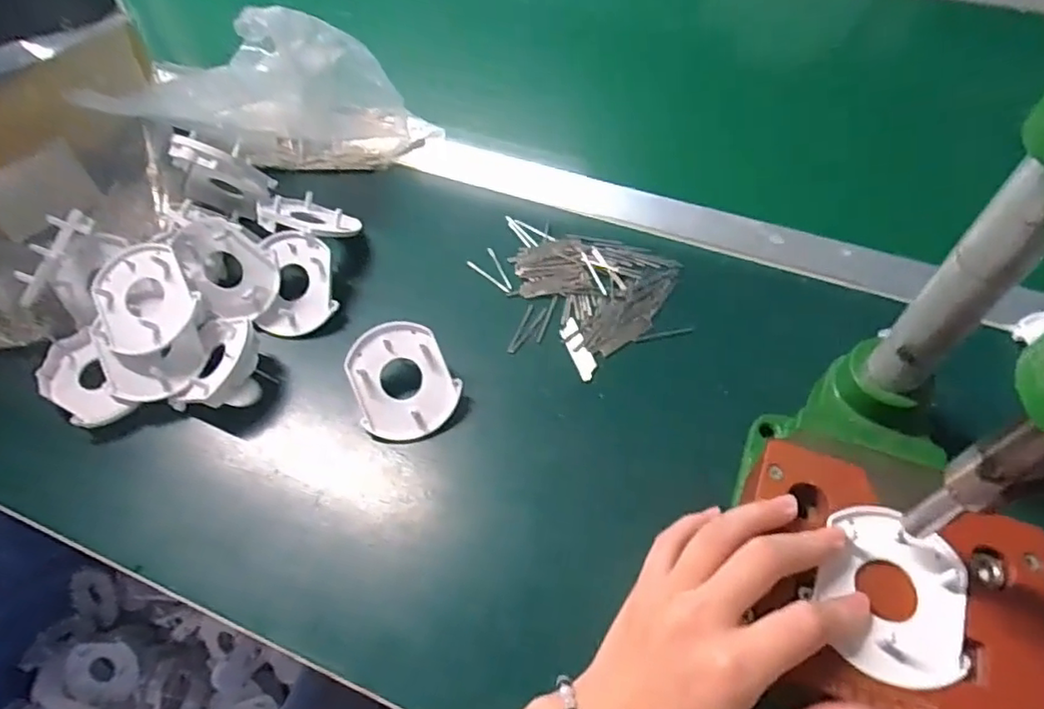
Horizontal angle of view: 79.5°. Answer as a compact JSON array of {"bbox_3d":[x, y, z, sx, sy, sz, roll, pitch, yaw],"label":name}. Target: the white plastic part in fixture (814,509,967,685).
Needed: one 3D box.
[{"bbox_3d":[0.153,0.099,0.257,0.056,0.011,0.066,15,58,12],"label":"white plastic part in fixture"}]

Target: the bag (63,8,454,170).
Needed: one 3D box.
[{"bbox_3d":[-0.177,-0.180,0.463,0.213,0.127,0.076,-31,61,-17],"label":"bag"}]

